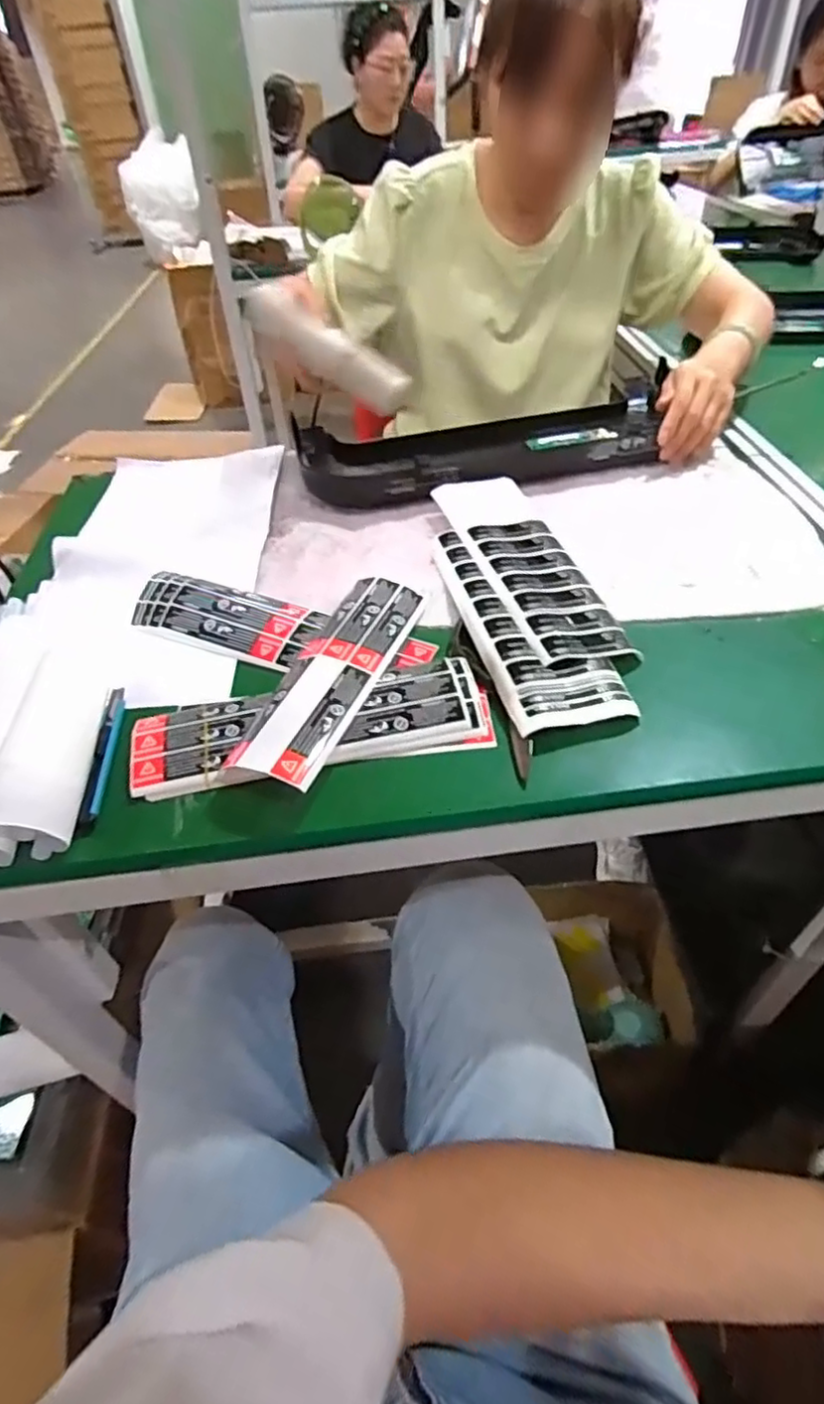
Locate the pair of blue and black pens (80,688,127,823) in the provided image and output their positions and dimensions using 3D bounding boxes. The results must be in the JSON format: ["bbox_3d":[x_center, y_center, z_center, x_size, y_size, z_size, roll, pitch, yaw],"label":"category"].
[{"bbox_3d":[-0.231,0.035,0.504,0.014,0.008,0.137,-10,43,-3],"label":"pair of blue and black pens"}]

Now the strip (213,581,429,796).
[{"bbox_3d":[-0.061,-0.023,0.532,0.075,0.029,0.240,13,45,15],"label":"strip"}]

